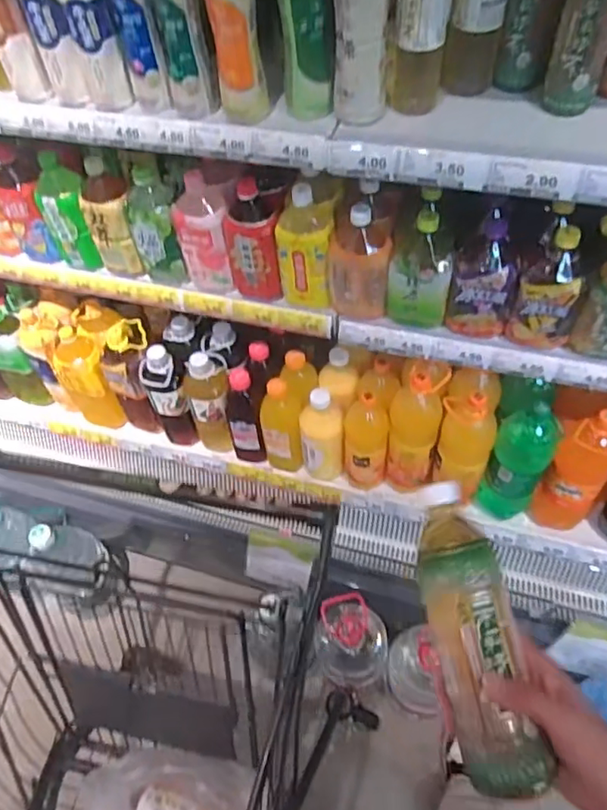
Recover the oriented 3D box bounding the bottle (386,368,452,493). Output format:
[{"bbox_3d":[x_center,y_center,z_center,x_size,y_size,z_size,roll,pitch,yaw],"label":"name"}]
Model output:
[{"bbox_3d":[0.216,0.054,1.125,0.092,0.291,0.102,6,54,9],"label":"bottle"}]

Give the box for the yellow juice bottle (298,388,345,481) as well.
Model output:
[{"bbox_3d":[0.038,0.066,1.186,0.090,0.223,0.072,-6,53,0],"label":"yellow juice bottle"}]

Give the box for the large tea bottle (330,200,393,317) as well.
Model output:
[{"bbox_3d":[0.090,-0.231,0.933,0.097,0.188,0.077,-2,53,3],"label":"large tea bottle"}]

